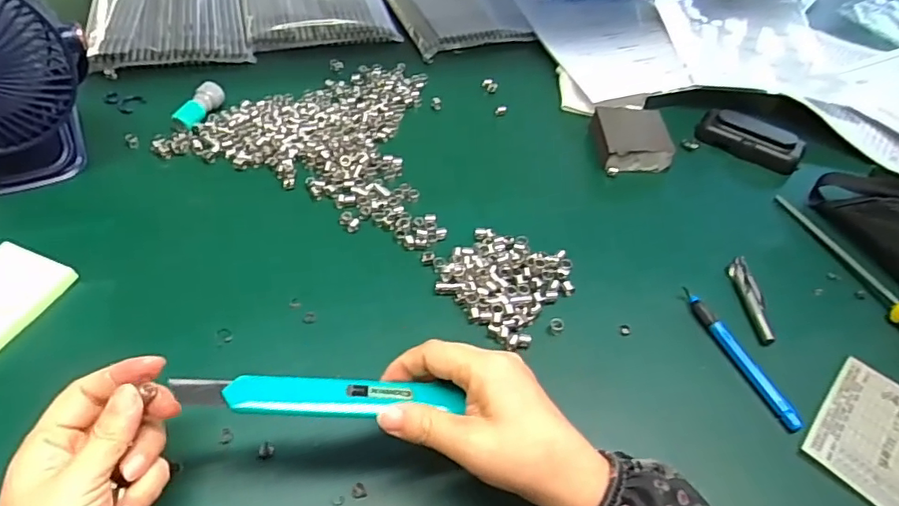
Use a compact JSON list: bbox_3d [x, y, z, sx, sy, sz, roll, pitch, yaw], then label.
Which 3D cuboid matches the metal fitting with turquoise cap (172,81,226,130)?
[{"bbox_3d":[-0.249,-0.148,0.552,0.023,0.017,0.059,17,49,9],"label":"metal fitting with turquoise cap"}]

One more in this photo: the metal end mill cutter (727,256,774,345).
[{"bbox_3d":[0.241,0.033,0.441,0.014,0.014,0.085,6,48,0],"label":"metal end mill cutter"}]

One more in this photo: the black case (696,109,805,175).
[{"bbox_3d":[0.311,-0.116,0.573,0.101,0.032,0.043,27,52,17],"label":"black case"}]

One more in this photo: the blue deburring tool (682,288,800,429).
[{"bbox_3d":[0.210,0.072,0.403,0.006,0.013,0.119,-14,51,-17],"label":"blue deburring tool"}]

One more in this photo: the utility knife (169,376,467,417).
[{"bbox_3d":[-0.068,0.075,0.293,0.146,0.010,0.023,3,48,-8],"label":"utility knife"}]

